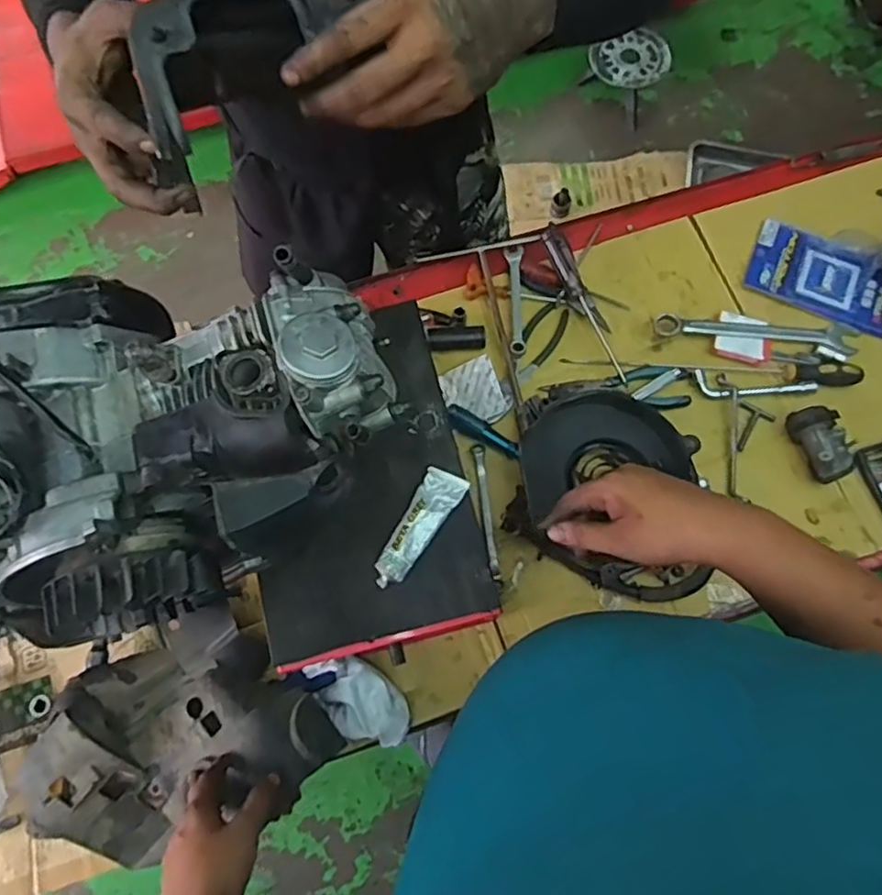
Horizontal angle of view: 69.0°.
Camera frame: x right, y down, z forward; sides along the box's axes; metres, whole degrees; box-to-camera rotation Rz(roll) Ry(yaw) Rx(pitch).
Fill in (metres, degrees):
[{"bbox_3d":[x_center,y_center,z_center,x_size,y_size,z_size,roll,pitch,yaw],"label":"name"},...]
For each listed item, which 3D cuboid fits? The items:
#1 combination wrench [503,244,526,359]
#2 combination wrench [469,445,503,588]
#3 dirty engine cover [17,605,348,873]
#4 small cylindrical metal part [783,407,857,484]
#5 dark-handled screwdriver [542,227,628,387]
[{"bbox_3d":[0.103,-0.203,0.889,0.025,0.009,0.165,0,72,1],"label":"combination wrench"},{"bbox_3d":[0.059,0.084,0.812,0.015,0.018,0.180,-8,72,-2],"label":"combination wrench"},{"bbox_3d":[-0.276,0.296,0.682,0.300,0.090,0.215,-20,73,-6],"label":"dirty engine cover"},{"bbox_3d":[0.484,-0.008,0.810,0.056,0.033,0.093,-21,73,-6],"label":"small cylindrical metal part"},{"bbox_3d":[0.197,-0.192,0.863,0.030,0.020,0.235,-25,87,-7],"label":"dark-handled screwdriver"}]

